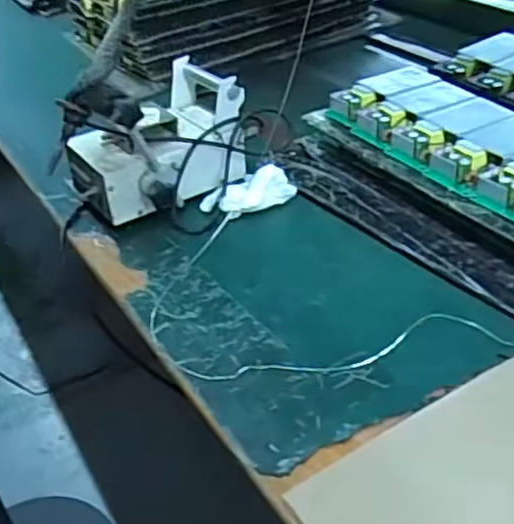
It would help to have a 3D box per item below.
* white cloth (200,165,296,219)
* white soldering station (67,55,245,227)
[{"bbox_3d":[-0.008,-0.082,0.770,0.107,0.034,0.052,-18,38,-15],"label":"white cloth"},{"bbox_3d":[-0.107,-0.135,0.791,0.195,0.114,0.136,-30,42,-28],"label":"white soldering station"}]

